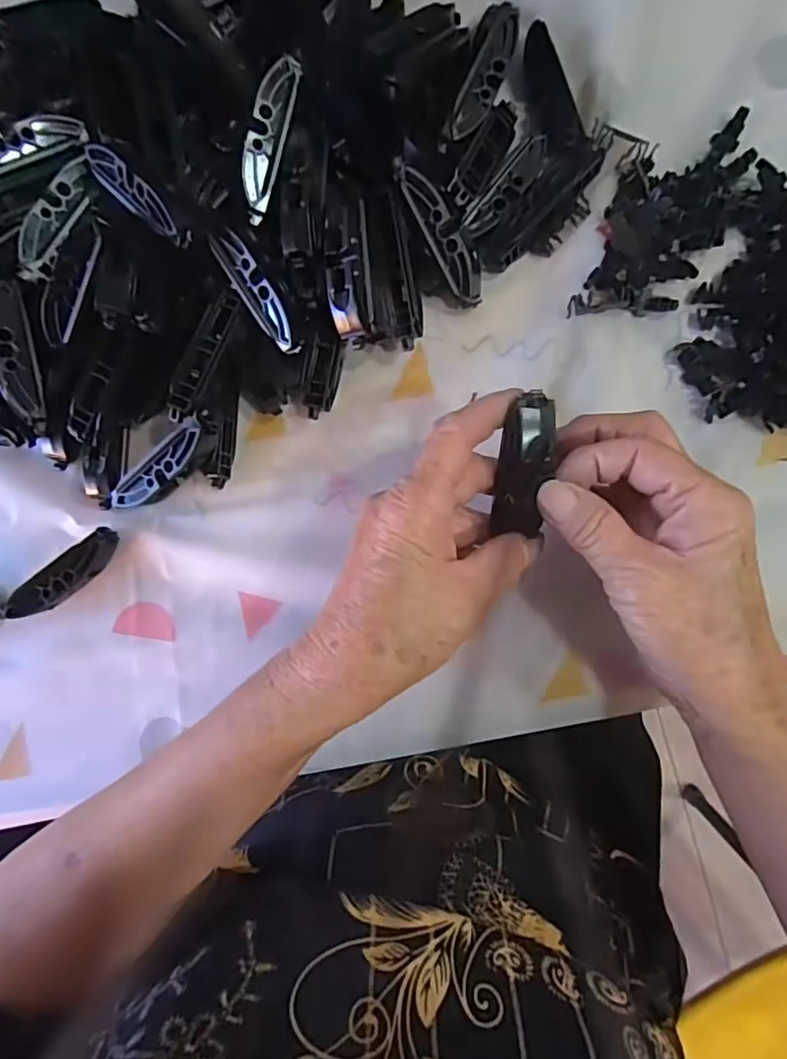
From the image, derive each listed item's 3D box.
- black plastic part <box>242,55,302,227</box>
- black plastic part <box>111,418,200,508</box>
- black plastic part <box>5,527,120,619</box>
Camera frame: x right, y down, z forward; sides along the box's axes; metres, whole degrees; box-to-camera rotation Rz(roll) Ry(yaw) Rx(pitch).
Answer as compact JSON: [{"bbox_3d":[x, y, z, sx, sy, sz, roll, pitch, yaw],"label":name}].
[{"bbox_3d":[-0.064,-0.199,0.292,0.019,0.008,0.077,18,95,-21],"label":"black plastic part"},{"bbox_3d":[-0.129,-0.032,0.320,0.073,0.016,0.020,-37,83,20],"label":"black plastic part"},{"bbox_3d":[-0.189,0.028,0.331,0.072,0.018,0.017,-41,83,3],"label":"black plastic part"}]

